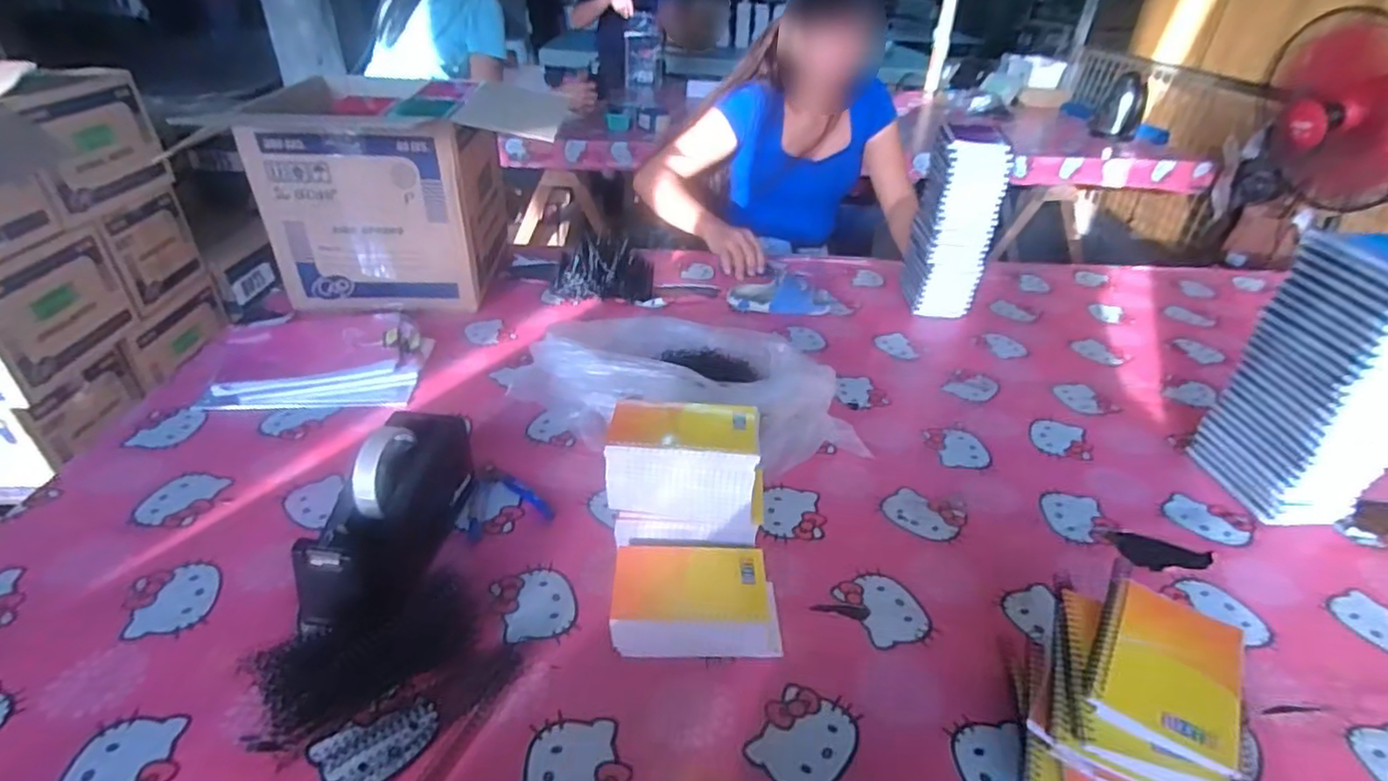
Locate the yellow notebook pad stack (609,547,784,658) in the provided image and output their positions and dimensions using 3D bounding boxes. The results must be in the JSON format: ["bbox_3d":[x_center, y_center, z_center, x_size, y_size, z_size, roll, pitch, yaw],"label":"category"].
[{"bbox_3d":[0.003,0.183,0.574,0.144,0.052,0.083,1,33,-3],"label":"yellow notebook pad stack"}]

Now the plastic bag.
[{"bbox_3d":[0.002,-0.041,0.861,0.424,0.110,0.293,12,34,13],"label":"plastic bag"}]

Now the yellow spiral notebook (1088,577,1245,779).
[{"bbox_3d":[0.330,0.188,0.461,0.082,0.017,0.126,22,38,27],"label":"yellow spiral notebook"}]

